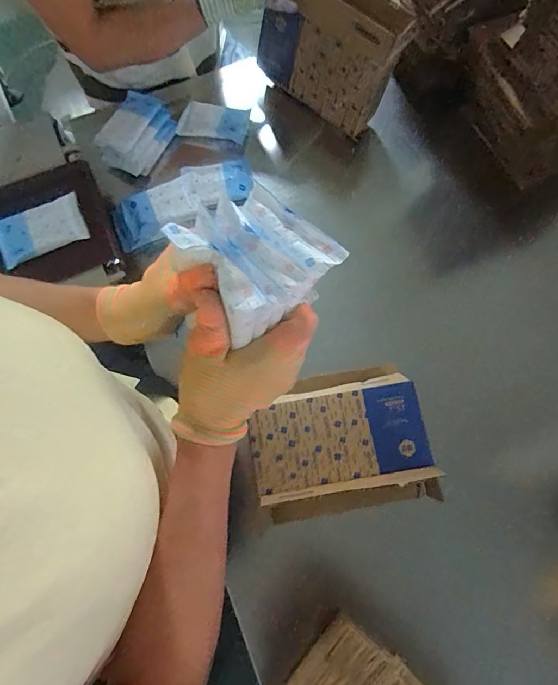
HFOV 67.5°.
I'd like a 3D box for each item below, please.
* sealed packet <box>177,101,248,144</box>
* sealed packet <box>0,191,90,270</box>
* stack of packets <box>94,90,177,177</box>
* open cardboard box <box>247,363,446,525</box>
[{"bbox_3d":[-0.127,-0.430,0.816,0.127,0.020,0.079,7,75,1],"label":"sealed packet"},{"bbox_3d":[-0.372,-0.177,0.652,0.131,0.014,0.083,-28,77,-7],"label":"sealed packet"},{"bbox_3d":[-0.267,-0.393,0.778,0.106,0.038,0.153,27,77,7],"label":"stack of packets"},{"bbox_3d":[0.082,0.137,0.614,0.244,0.096,0.194,-9,76,-3],"label":"open cardboard box"}]

